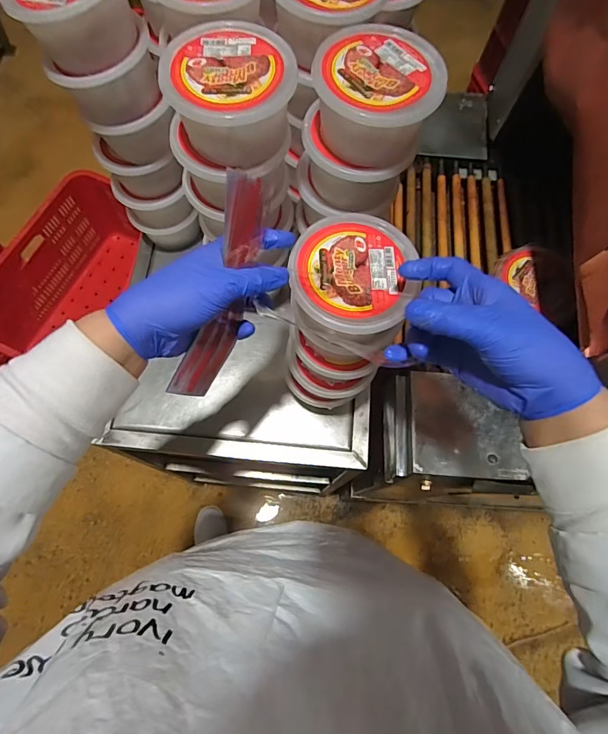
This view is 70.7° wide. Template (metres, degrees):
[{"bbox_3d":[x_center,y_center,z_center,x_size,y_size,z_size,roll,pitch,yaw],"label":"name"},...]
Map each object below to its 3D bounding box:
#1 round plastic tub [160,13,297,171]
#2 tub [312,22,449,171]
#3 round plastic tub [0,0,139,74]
[{"bbox_3d":[-0.066,-0.254,0.401,0.110,0.064,0.114,0,71,0],"label":"round plastic tub"},{"bbox_3d":[0.067,-0.252,0.405,0.112,0.061,0.108,0,71,0],"label":"tub"},{"bbox_3d":[-0.230,-0.362,0.431,0.112,0.068,0.107,-13,72,-5],"label":"round plastic tub"}]

